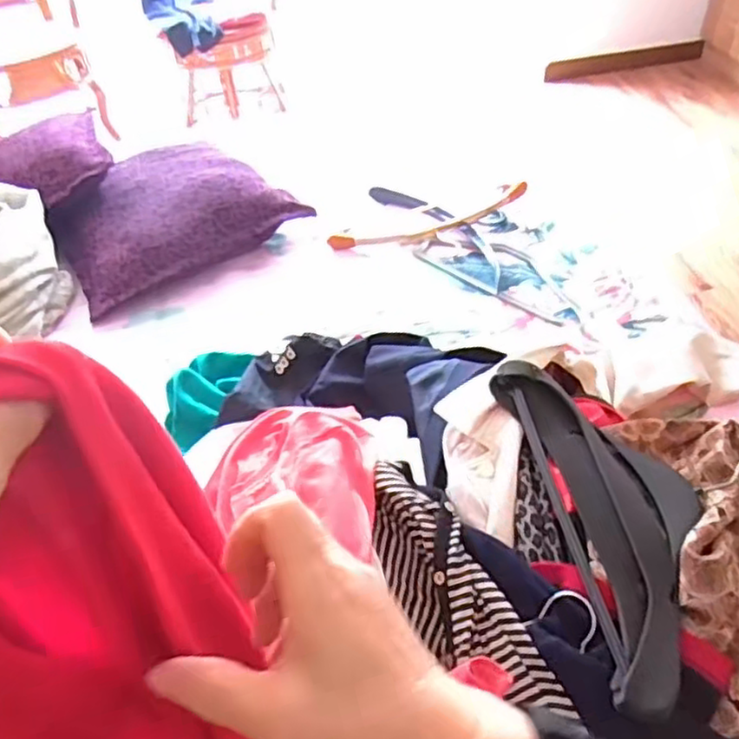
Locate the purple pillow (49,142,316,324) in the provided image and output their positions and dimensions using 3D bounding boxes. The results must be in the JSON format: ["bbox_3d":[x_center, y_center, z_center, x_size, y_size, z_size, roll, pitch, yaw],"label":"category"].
[{"bbox_3d":[-0.387,-0.314,1.356,0.437,0.104,0.349,-24,49,-18],"label":"purple pillow"}]

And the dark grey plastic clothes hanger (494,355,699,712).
[{"bbox_3d":[0.255,0.135,0.699,0.157,0.033,0.379,-9,46,-5],"label":"dark grey plastic clothes hanger"}]

